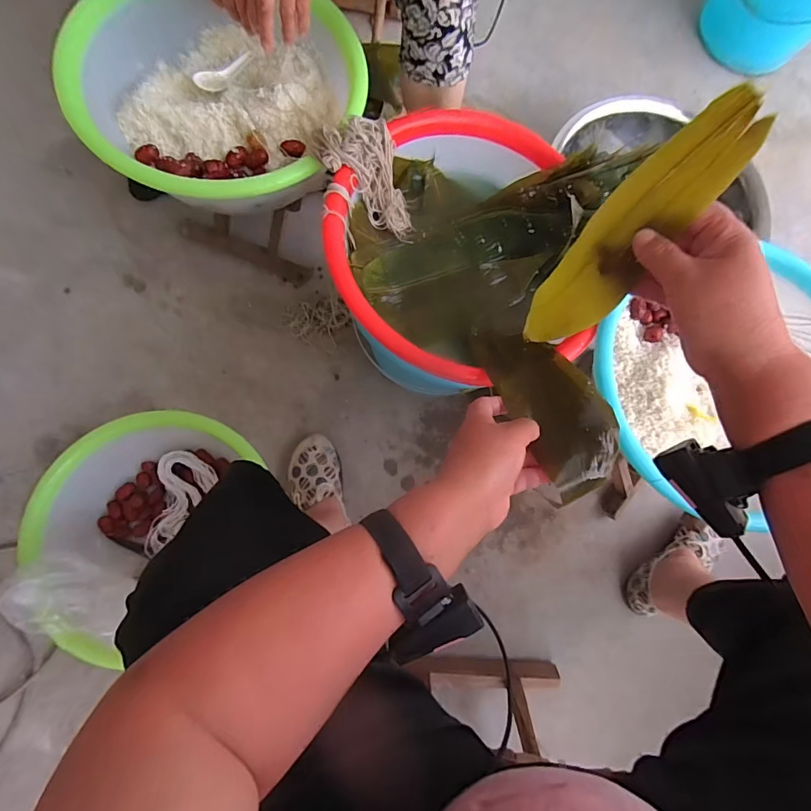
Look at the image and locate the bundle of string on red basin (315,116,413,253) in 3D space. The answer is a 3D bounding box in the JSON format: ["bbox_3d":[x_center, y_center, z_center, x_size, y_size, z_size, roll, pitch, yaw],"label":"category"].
[{"bbox_3d":[-0.049,-0.280,0.557,0.106,0.111,0.133,-12,81,-9],"label":"bundle of string on red basin"}]

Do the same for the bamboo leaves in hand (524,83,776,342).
[{"bbox_3d":[0.171,-0.124,0.356,0.059,0.254,0.016,42,65,6],"label":"bamboo leaves in hand"}]

